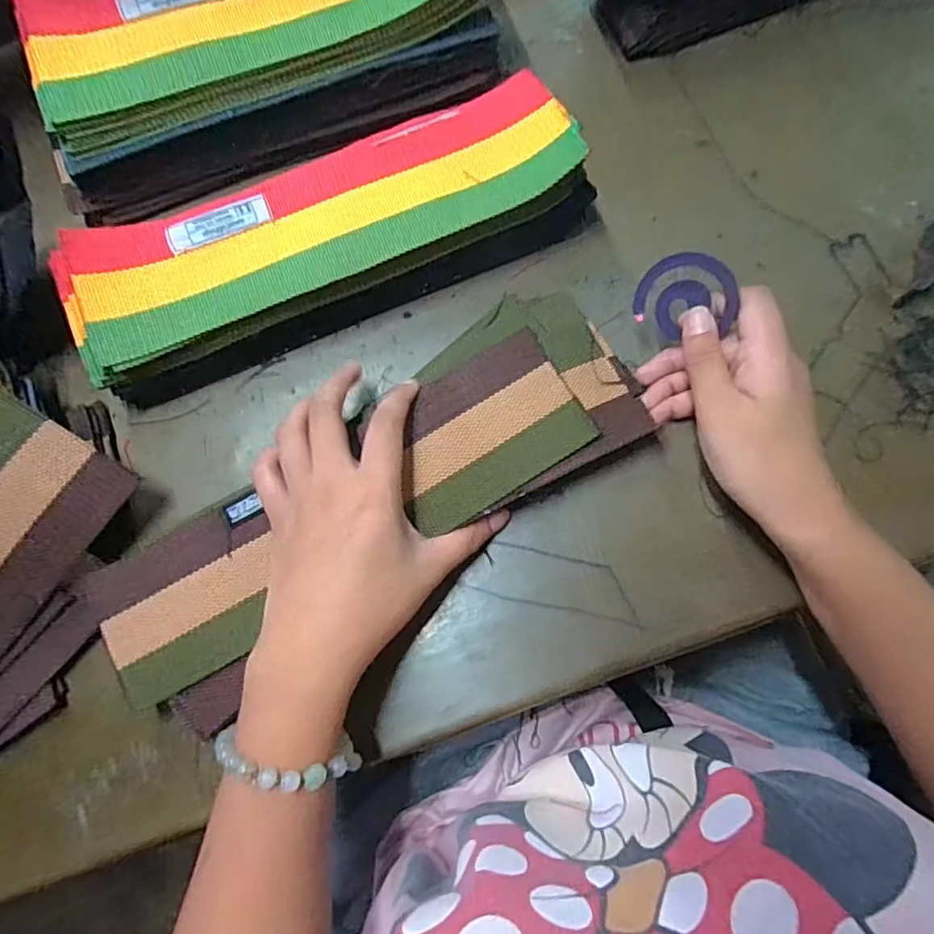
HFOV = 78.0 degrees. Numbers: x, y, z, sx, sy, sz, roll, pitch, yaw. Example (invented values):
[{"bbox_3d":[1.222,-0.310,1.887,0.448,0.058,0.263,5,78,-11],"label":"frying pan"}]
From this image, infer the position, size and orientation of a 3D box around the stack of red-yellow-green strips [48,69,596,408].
[{"bbox_3d":[-0.080,-0.138,0.348,0.307,0.054,0.096,-22,77,-3],"label":"stack of red-yellow-green strips"}]

